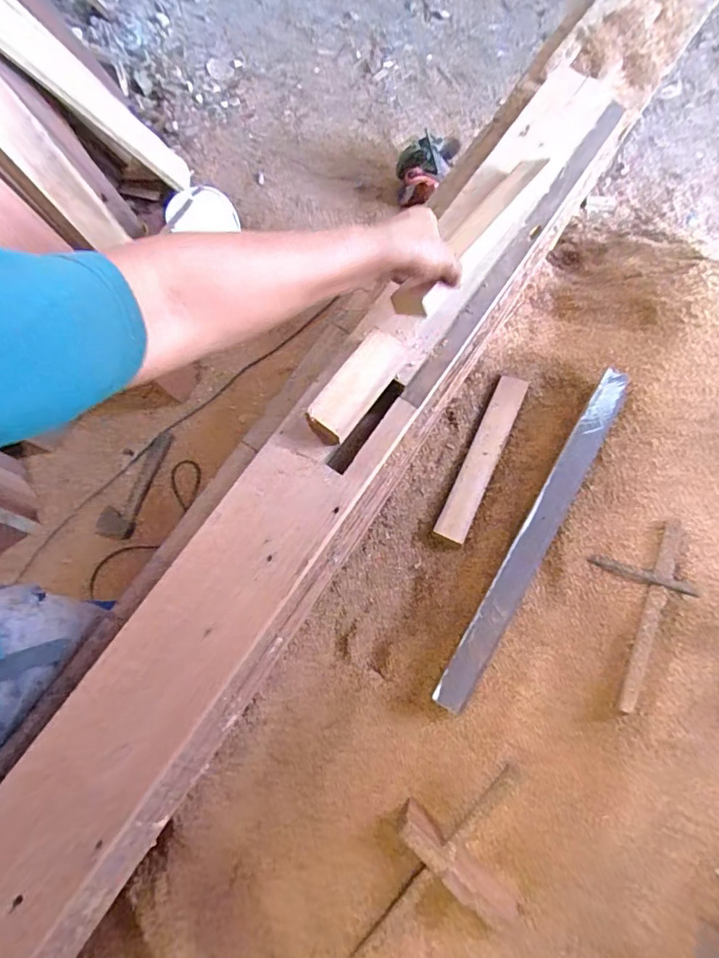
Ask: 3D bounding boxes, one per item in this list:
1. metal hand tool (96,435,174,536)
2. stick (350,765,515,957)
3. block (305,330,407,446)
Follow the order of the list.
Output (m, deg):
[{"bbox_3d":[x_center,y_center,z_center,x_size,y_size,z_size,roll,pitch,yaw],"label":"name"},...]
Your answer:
[{"bbox_3d":[-0.633,0.012,1.375,0.103,0.026,0.319,18,76,6],"label":"metal hand tool"},{"bbox_3d":[0.095,0.542,0.679,0.017,0.016,0.374,37,97,10],"label":"stick"},{"bbox_3d":[-0.002,-0.115,0.596,0.055,0.035,0.156,38,79,10],"label":"block"}]

